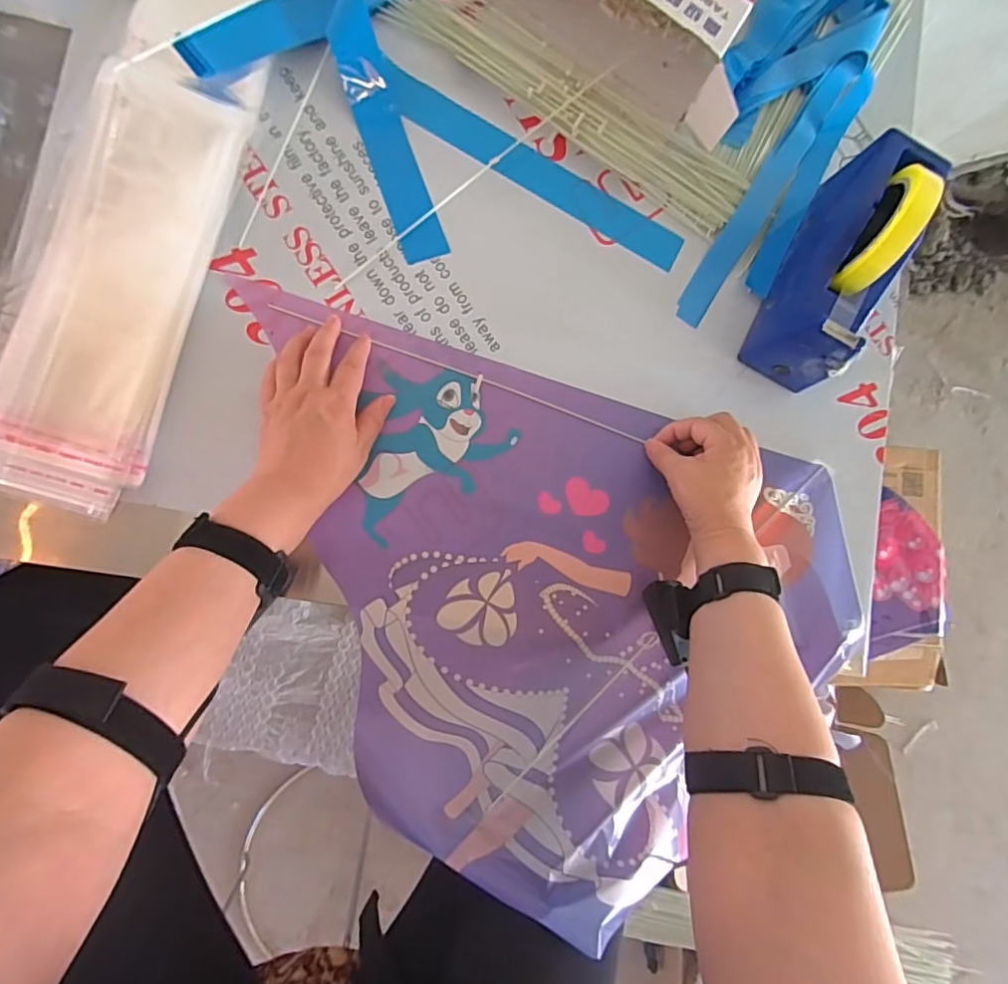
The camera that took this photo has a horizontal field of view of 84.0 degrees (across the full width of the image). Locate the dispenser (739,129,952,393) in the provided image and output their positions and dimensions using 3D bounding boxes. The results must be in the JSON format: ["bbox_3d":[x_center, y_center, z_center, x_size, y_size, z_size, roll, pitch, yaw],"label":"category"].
[{"bbox_3d":[0.302,-0.201,0.489,0.068,0.128,0.205,26,83,-7],"label":"dispenser"}]

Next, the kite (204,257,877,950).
[{"bbox_3d":[0.025,0.103,0.459,0.549,0.075,0.392,16,84,-8],"label":"kite"}]

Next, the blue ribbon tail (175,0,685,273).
[{"bbox_3d":[-0.046,-0.305,0.505,0.263,0.032,0.375,-38,95,-8],"label":"blue ribbon tail"}]

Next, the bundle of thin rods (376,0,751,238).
[{"bbox_3d":[0.062,-0.370,0.525,0.371,0.017,0.078,28,82,-6],"label":"bundle of thin rods"}]

